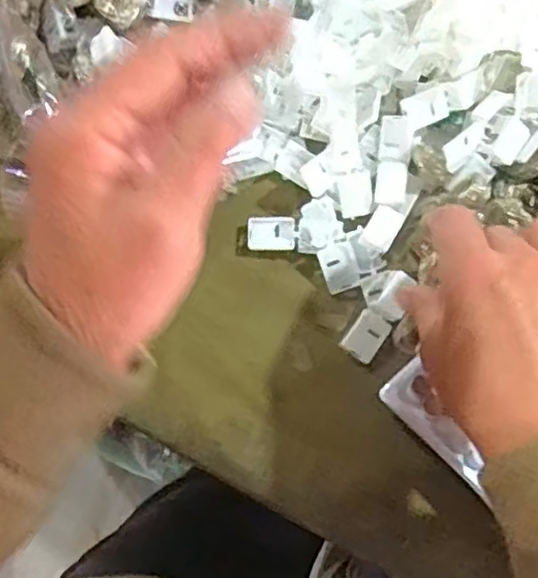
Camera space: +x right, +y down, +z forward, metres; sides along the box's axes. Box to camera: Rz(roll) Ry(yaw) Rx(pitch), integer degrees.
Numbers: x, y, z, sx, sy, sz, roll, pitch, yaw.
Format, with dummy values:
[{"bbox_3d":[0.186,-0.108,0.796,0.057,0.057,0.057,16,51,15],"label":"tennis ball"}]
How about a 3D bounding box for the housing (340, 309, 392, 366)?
[{"bbox_3d":[0.055,0.027,0.379,0.020,0.006,0.027,35,76,7],"label":"housing"}]

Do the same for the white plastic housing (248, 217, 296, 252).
[{"bbox_3d":[0.002,-0.031,0.391,0.028,0.008,0.019,-1,75,-3],"label":"white plastic housing"}]

